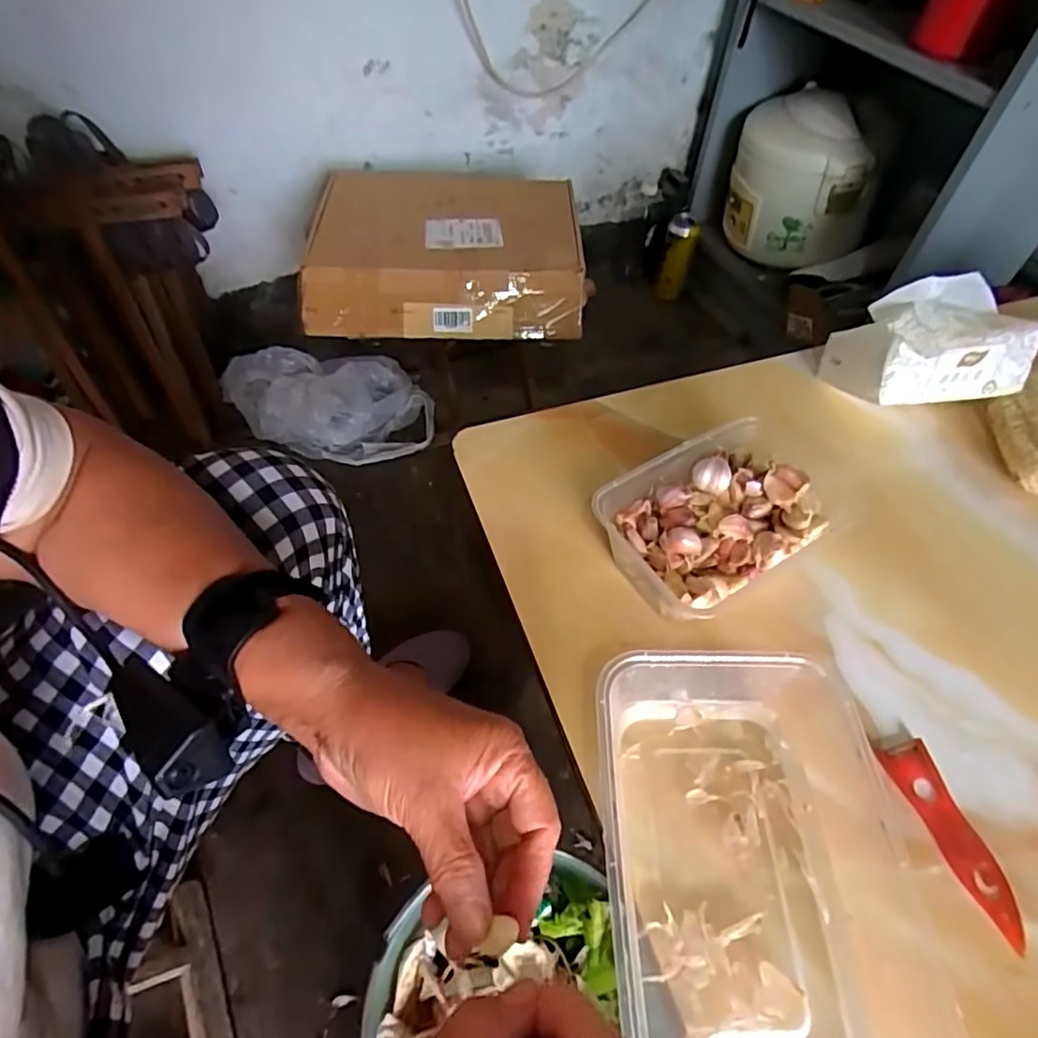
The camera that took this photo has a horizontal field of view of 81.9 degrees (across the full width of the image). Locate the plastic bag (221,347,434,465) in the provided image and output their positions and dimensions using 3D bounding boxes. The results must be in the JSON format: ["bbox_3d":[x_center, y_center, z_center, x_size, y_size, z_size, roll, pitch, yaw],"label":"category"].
[{"bbox_3d":[-0.305,-0.178,0.974,0.316,0.120,0.178,-9,55,-9],"label":"plastic bag"}]

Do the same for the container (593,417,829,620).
[{"bbox_3d":[0.137,0.006,0.432,0.150,0.060,0.108,-28,60,-21],"label":"container"}]

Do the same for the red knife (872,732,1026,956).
[{"bbox_3d":[0.250,0.180,0.345,0.028,0.005,0.110,-13,55,-12],"label":"red knife"}]

